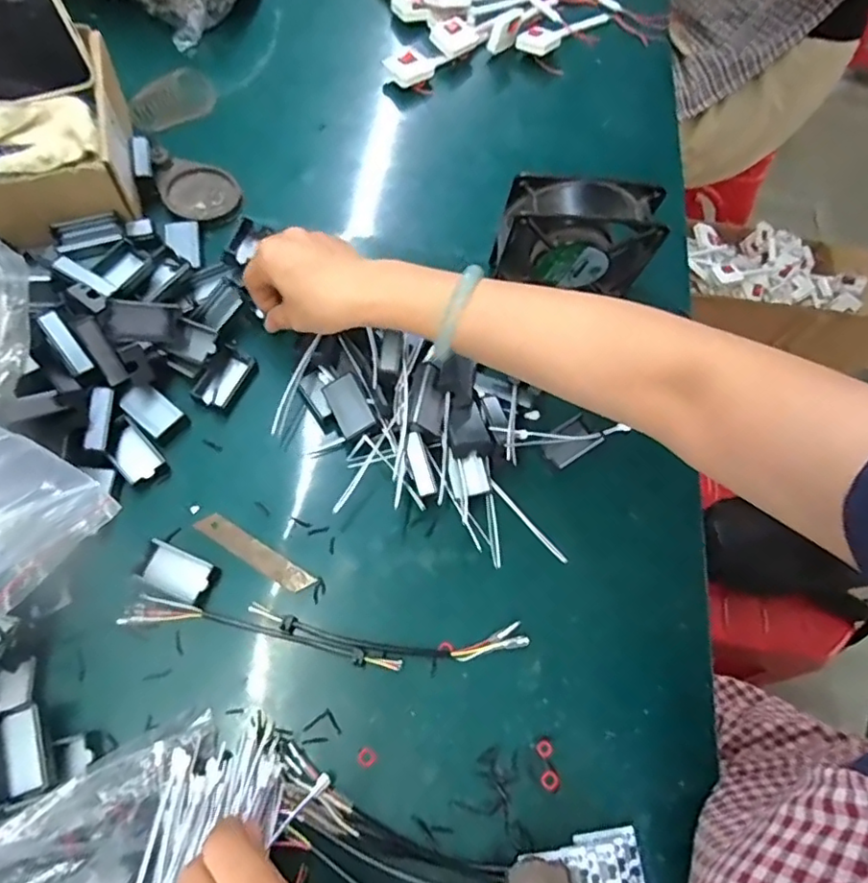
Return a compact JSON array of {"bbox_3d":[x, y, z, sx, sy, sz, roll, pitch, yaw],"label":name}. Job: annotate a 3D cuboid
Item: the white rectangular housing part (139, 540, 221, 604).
[{"bbox_3d":[-0.182,0.093,0.422,0.052,0.009,0.030,24,65,4],"label":"white rectangular housing part"}]

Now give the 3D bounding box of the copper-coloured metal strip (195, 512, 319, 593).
[{"bbox_3d":[-0.131,0.081,0.435,0.095,0.004,0.018,31,62,10],"label":"copper-coloured metal strip"}]

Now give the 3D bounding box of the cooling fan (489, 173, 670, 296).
[{"bbox_3d":[0.113,-0.159,0.497,0.123,0.115,0.043,3,65,-6],"label":"cooling fan"}]

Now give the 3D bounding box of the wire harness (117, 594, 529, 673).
[{"bbox_3d":[-0.074,0.136,0.414,0.275,0.015,0.035,6,65,-5],"label":"wire harness"}]

